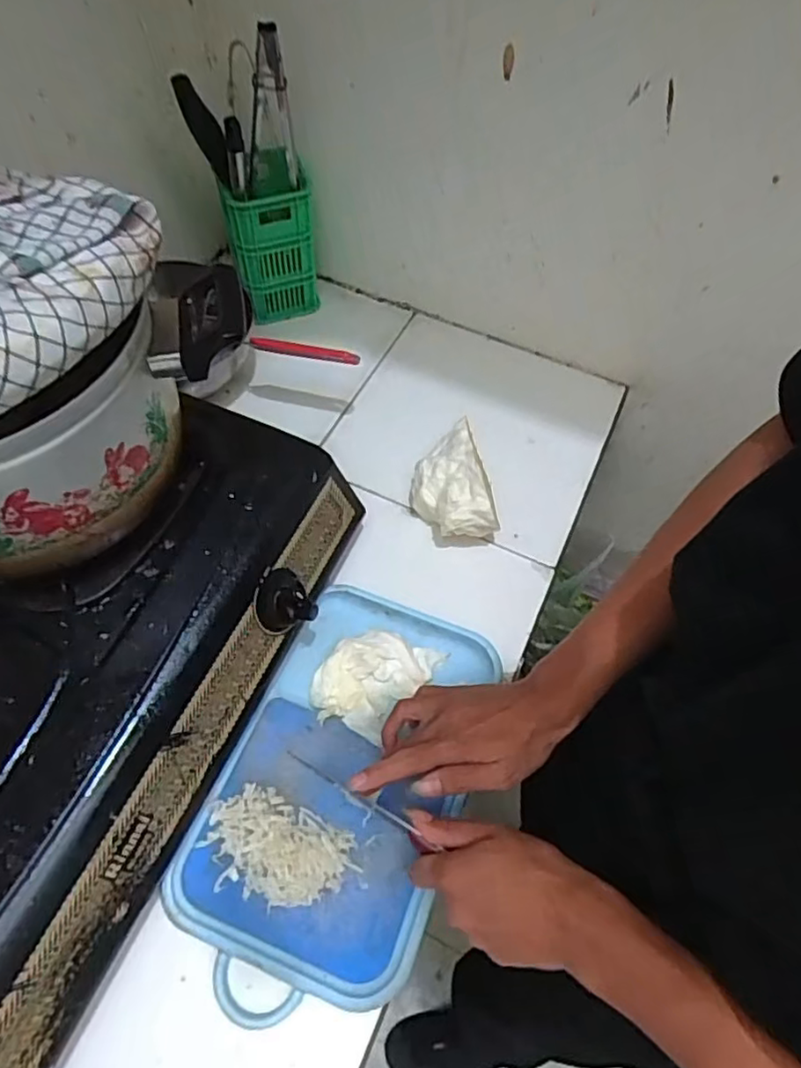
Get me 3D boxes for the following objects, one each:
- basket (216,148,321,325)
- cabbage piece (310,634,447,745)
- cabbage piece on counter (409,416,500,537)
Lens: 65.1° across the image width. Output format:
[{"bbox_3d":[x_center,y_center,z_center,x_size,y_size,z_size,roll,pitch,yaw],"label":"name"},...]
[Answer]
[{"bbox_3d":[-0.164,-0.373,0.795,0.097,0.186,0.091,-14,60,-11],"label":"basket"},{"bbox_3d":[-0.025,0.135,0.574,0.101,0.025,0.099,17,59,8],"label":"cabbage piece"},{"bbox_3d":[0.050,-0.043,0.671,0.068,0.091,0.119,-13,60,-10],"label":"cabbage piece on counter"}]

